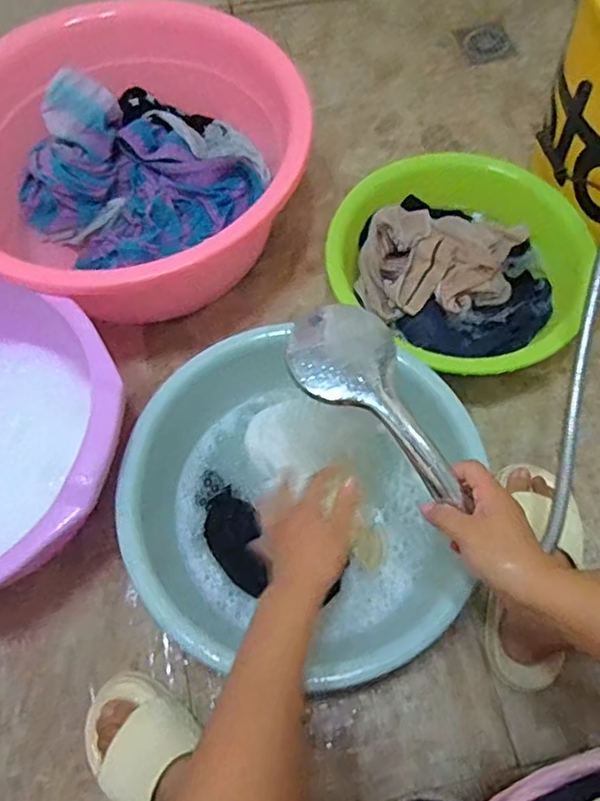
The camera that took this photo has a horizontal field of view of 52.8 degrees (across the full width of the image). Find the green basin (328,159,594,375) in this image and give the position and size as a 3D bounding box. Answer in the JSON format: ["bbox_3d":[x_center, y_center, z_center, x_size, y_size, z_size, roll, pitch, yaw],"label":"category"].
[{"bbox_3d":[0.207,-0.174,0.806,0.327,0.126,0.311,29,69,13],"label":"green basin"}]

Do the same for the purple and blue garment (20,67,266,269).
[{"bbox_3d":[-0.236,-0.311,0.852,0.255,0.149,0.263,38,71,16],"label":"purple and blue garment"}]

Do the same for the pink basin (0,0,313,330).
[{"bbox_3d":[-0.226,-0.317,0.818,0.441,0.236,0.406,0,65,1],"label":"pink basin"}]

